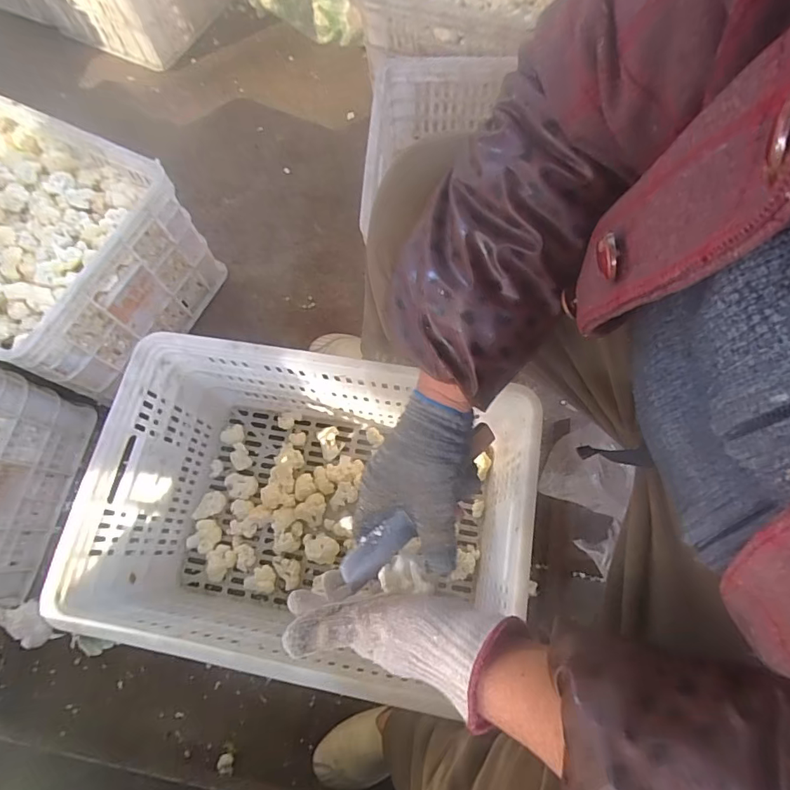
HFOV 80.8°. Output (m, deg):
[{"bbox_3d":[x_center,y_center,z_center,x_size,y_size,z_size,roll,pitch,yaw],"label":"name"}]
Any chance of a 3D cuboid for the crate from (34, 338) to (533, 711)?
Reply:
[{"bbox_3d":[-0.102,0.157,0.655,0.512,0.281,0.351,9,73,4],"label":"crate"}]

